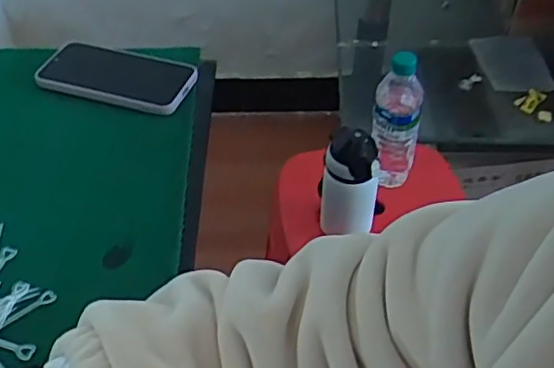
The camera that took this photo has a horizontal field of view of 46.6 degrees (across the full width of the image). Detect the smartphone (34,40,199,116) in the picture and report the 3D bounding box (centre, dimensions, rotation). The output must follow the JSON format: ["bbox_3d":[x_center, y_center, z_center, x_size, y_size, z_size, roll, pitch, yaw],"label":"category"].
[{"bbox_3d":[-0.166,-0.117,0.674,0.157,0.014,0.080,14,46,14],"label":"smartphone"}]

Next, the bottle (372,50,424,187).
[{"bbox_3d":[0.169,-0.087,0.912,0.065,0.212,0.054,8,45,8],"label":"bottle"}]

